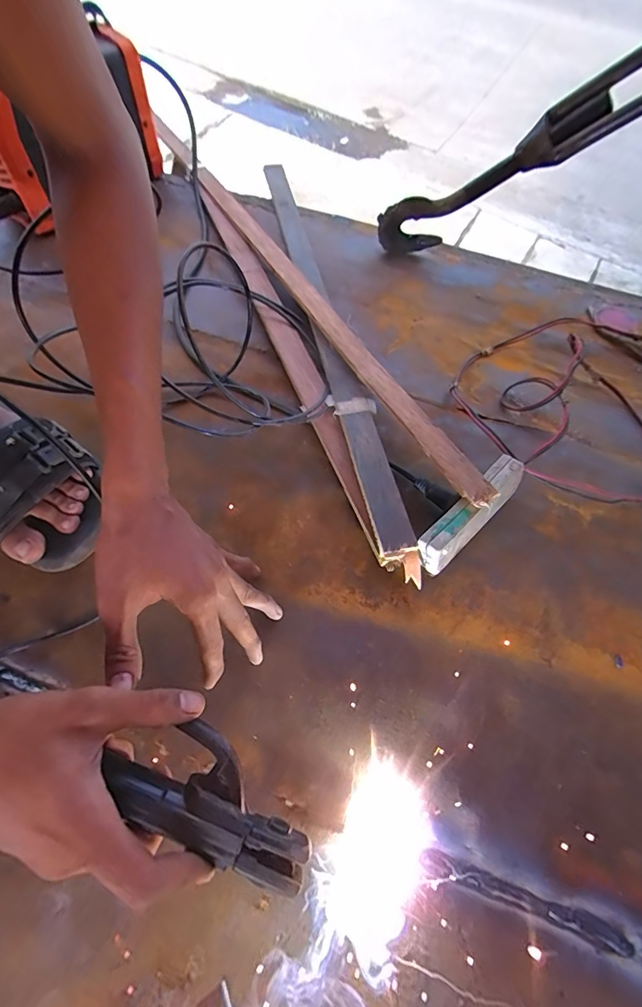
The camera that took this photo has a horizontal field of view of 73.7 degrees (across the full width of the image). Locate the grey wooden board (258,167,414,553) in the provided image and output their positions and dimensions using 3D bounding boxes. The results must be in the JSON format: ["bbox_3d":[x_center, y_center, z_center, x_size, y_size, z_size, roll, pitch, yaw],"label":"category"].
[{"bbox_3d":[-0.007,-0.272,0.568,0.040,0.021,0.722,-10,59,-7],"label":"grey wooden board"}]

